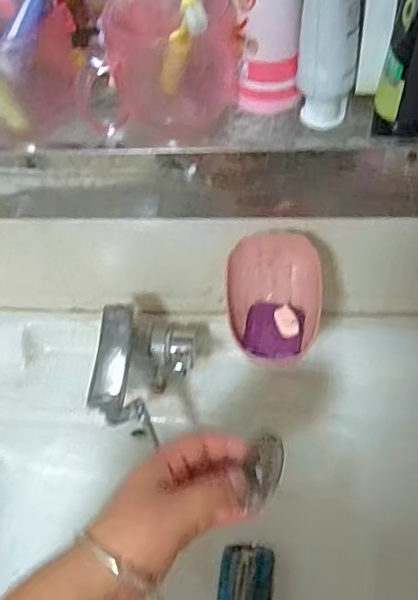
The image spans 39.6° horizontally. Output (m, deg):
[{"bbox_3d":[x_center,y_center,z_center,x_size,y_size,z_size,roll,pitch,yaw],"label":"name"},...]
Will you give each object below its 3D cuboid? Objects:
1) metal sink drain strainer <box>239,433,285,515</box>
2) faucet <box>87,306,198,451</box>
[{"bbox_3d":[0.034,0.117,0.407,0.022,0.053,0.050,3,49,36],"label":"metal sink drain strainer"},{"bbox_3d":[-0.062,0.084,0.625,0.092,0.120,0.137,-1,51,4],"label":"faucet"}]

